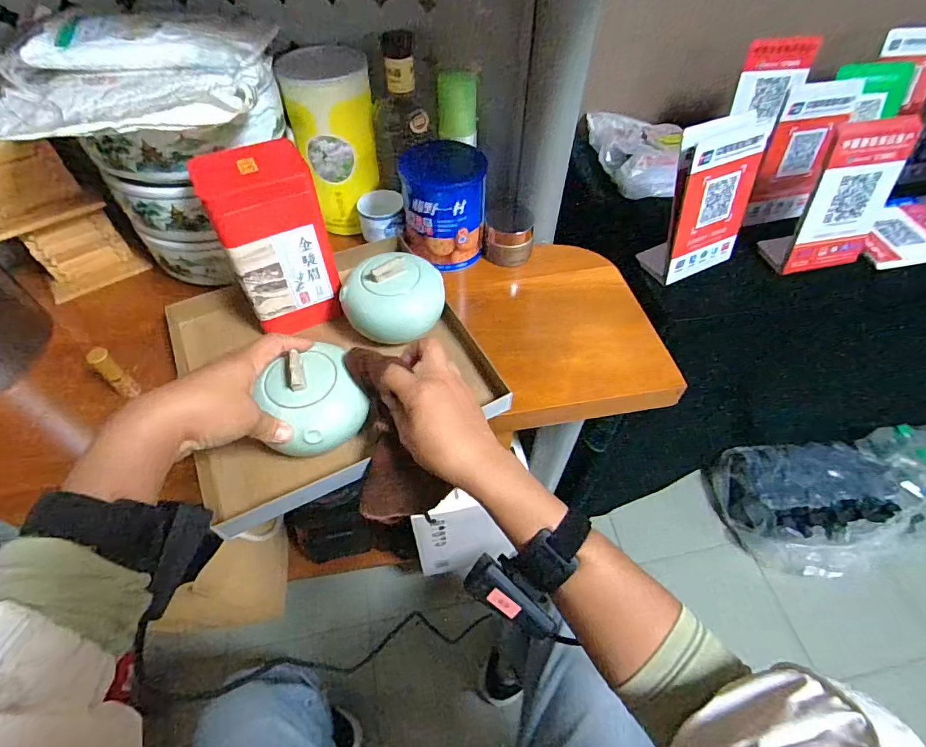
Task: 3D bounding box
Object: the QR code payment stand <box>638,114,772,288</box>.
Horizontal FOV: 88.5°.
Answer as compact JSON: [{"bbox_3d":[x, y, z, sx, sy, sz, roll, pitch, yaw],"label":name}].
[{"bbox_3d":[0.284,-0.196,0.549,0.118,0.161,0.065,-21,57,-15],"label":"QR code payment stand"}]

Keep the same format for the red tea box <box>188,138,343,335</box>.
[{"bbox_3d":[-0.188,-0.132,0.481,0.102,0.164,0.076,-24,58,-17],"label":"red tea box"}]

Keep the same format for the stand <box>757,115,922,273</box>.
[{"bbox_3d":[0.458,-0.205,0.571,0.123,0.169,0.060,-13,56,-10],"label":"stand"}]

